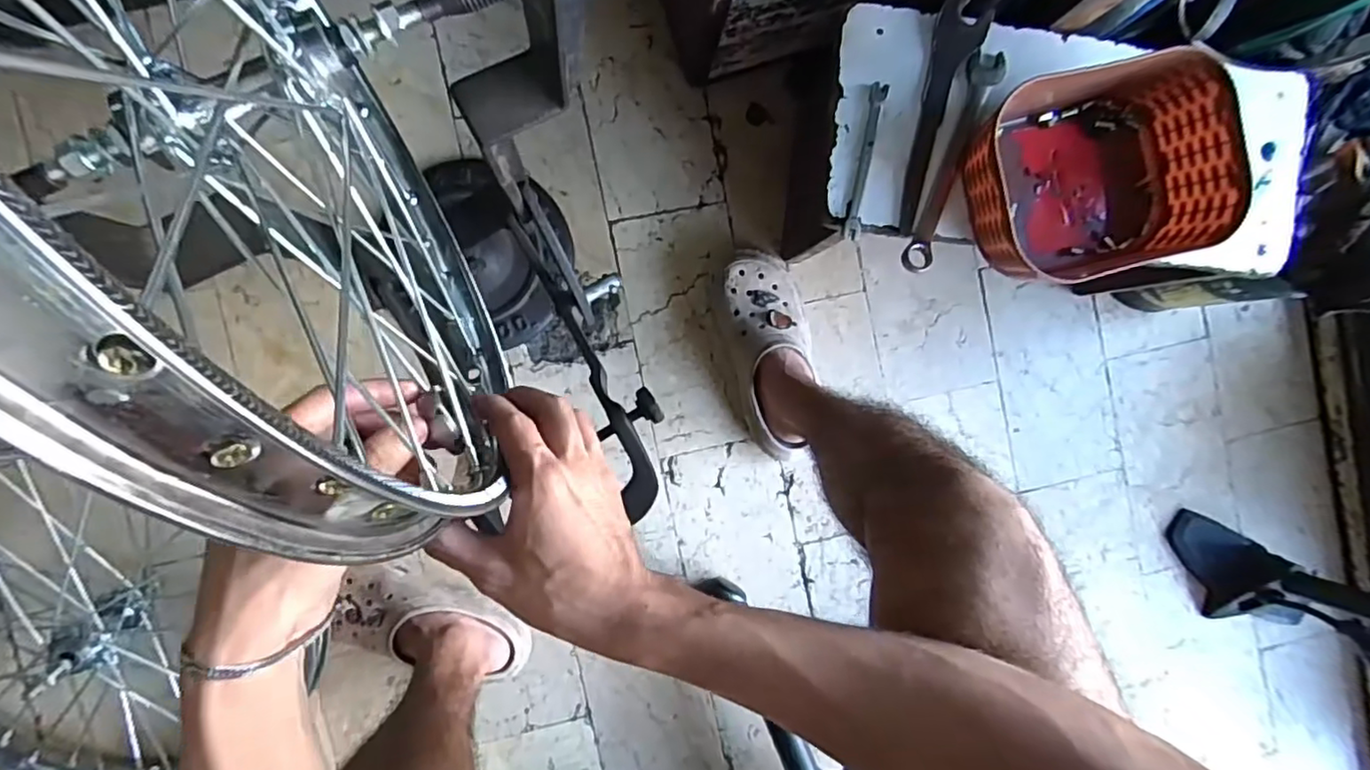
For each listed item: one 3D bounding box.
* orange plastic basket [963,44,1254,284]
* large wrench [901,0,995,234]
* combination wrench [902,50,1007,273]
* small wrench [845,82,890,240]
[{"bbox_3d":[0.343,-0.181,0.532,0.204,0.081,0.167,-14,94,-5],"label":"orange plastic basket"},{"bbox_3d":[0.217,-0.236,0.540,0.042,0.014,0.202,18,90,-7],"label":"large wrench"},{"bbox_3d":[0.238,-0.197,0.551,0.030,0.011,0.199,18,90,-7],"label":"combination wrench"},{"bbox_3d":[0.157,-0.195,0.540,0.015,0.005,0.131,11,91,-7],"label":"small wrench"}]

